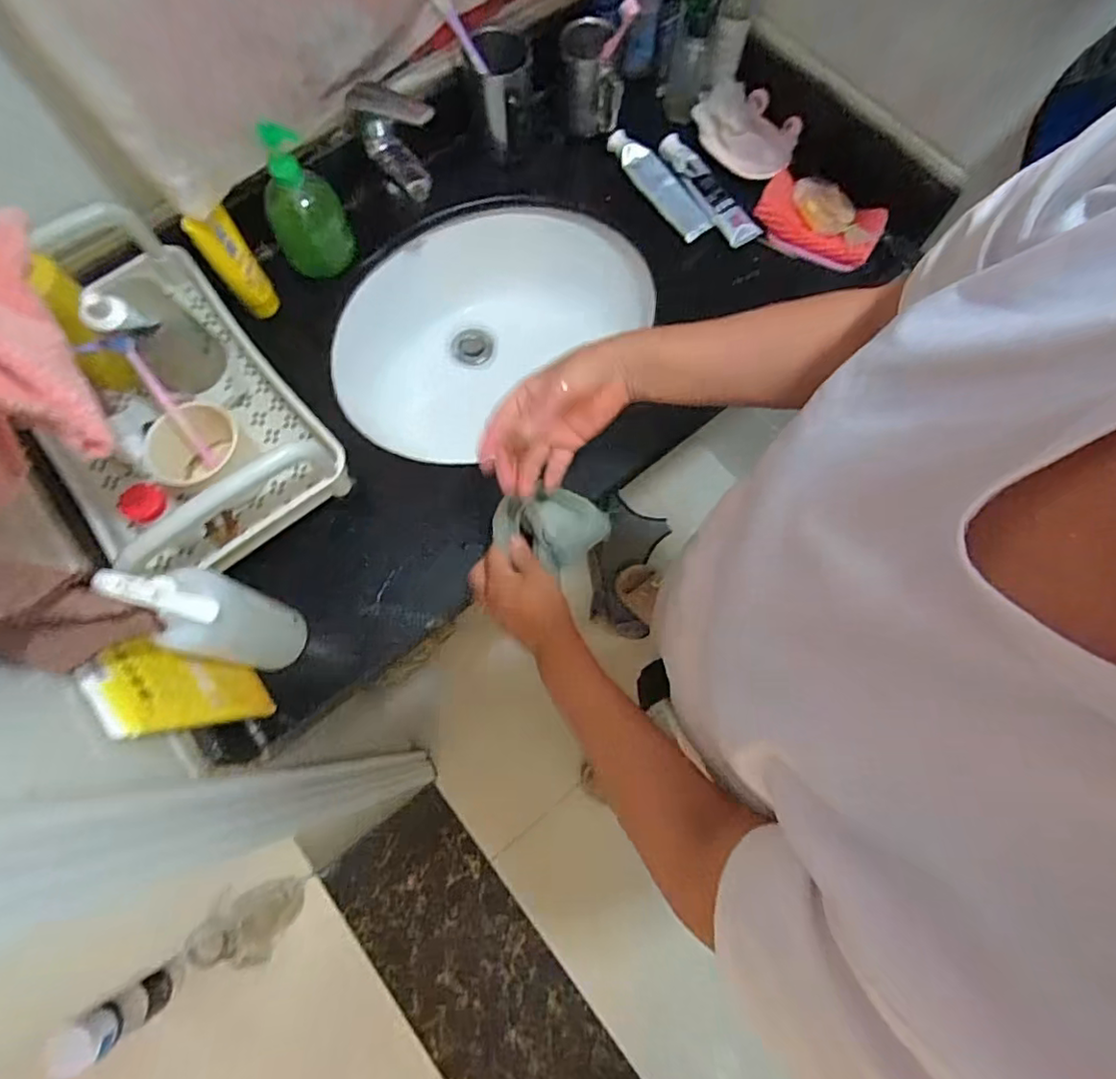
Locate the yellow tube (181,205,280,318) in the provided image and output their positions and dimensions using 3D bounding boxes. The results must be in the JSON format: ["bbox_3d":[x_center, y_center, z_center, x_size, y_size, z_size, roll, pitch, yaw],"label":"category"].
[{"bbox_3d":[-0.353,-0.303,0.661,0.048,0.137,0.041,-33,76,-11],"label":"yellow tube"}]

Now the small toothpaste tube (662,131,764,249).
[{"bbox_3d":[0.195,-0.455,0.790,0.037,0.035,0.174,-36,76,-12],"label":"small toothpaste tube"}]

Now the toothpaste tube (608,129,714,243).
[{"bbox_3d":[0.133,-0.468,0.793,0.044,0.033,0.178,-39,77,-12],"label":"toothpaste tube"}]

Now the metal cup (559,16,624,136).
[{"bbox_3d":[0.043,-0.590,0.772,0.076,0.101,0.093,0,72,-1],"label":"metal cup"}]

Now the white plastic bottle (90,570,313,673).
[{"bbox_3d":[-0.273,0.066,0.497,0.063,0.234,0.065,19,73,5],"label":"white plastic bottle"}]

